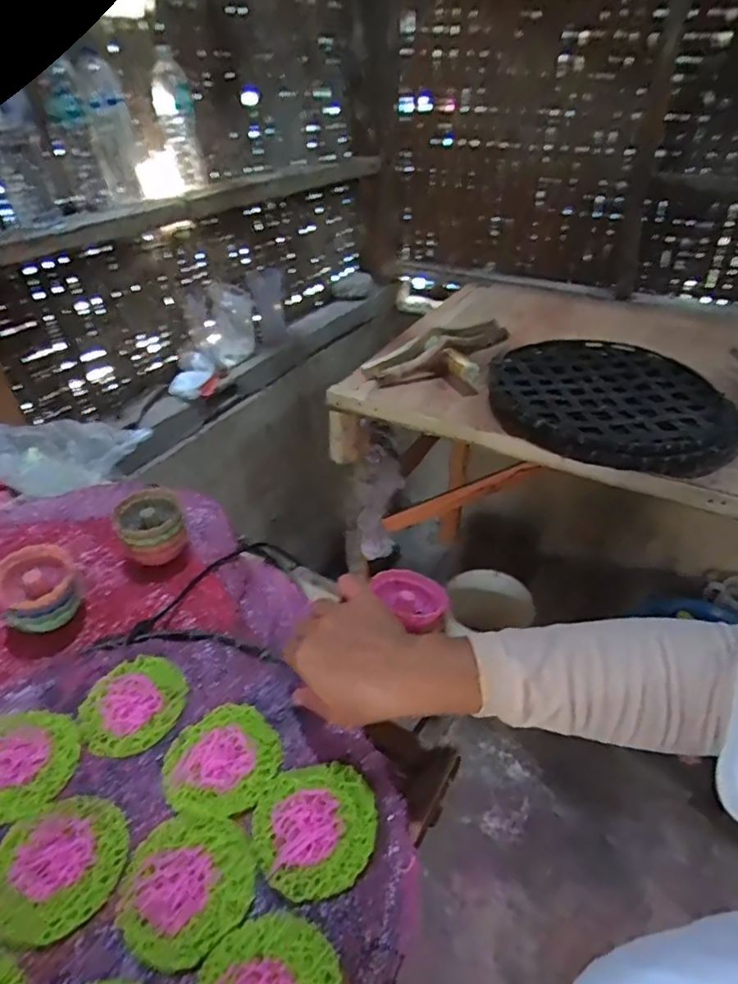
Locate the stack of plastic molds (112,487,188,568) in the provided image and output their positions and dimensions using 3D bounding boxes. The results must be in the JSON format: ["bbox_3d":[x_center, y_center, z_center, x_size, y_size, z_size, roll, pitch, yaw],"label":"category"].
[{"bbox_3d":[-0.207,0.037,0.558,0.060,0.059,0.051,-14,39,-20],"label":"stack of plastic molds"}]

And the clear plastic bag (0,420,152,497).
[{"bbox_3d":[-0.380,-0.035,0.691,0.215,0.066,0.120,-1,36,-3],"label":"clear plastic bag"}]

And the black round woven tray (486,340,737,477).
[{"bbox_3d":[0.390,-0.149,0.945,0.379,0.070,0.345,1,36,0],"label":"black round woven tray"}]

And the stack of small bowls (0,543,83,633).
[{"bbox_3d":[-0.284,0.084,0.499,0.062,0.051,0.054,-24,43,-30],"label":"stack of small bowls"}]

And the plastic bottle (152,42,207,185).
[{"bbox_3d":[-0.355,-0.692,1.086,0.064,0.201,0.071,-4,36,-7],"label":"plastic bottle"}]

